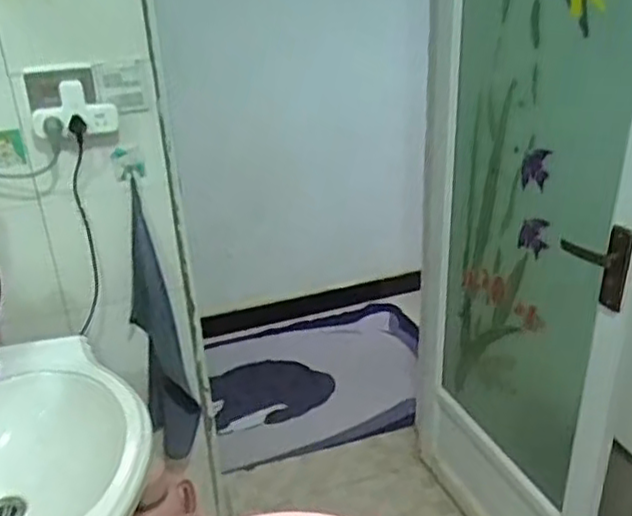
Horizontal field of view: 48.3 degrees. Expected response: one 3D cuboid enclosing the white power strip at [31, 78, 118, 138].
[{"bbox_3d":[-0.430,-0.267,1.256,0.145,0.099,0.026,-13,30,-20],"label":"white power strip"}]

